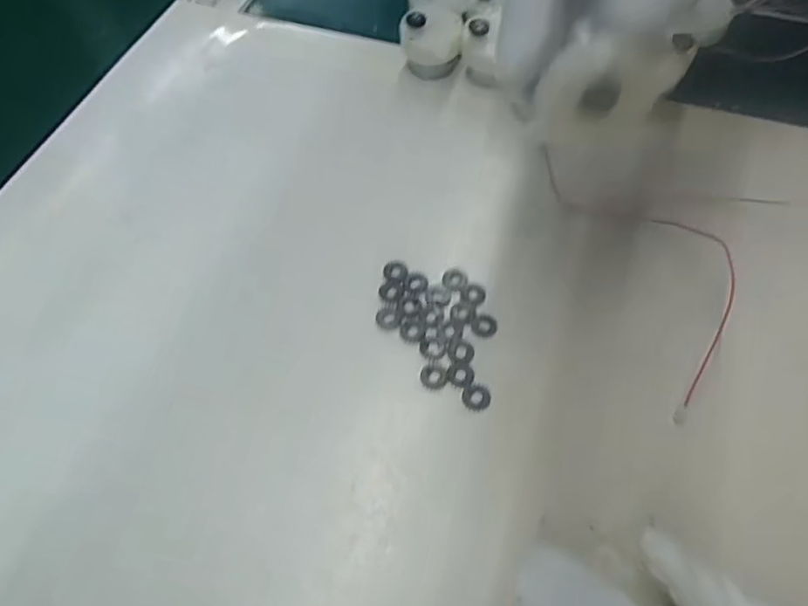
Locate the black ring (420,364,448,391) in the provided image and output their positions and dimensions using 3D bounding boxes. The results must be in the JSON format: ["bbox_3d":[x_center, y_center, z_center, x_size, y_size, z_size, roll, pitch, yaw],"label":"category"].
[{"bbox_3d":[0.012,0.028,0.228,0.010,0.004,0.011,0,58,1],"label":"black ring"}]

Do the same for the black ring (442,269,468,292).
[{"bbox_3d":[0.022,-0.011,0.251,0.011,0.004,0.011,0,58,1],"label":"black ring"}]

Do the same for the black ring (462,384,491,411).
[{"bbox_3d":[0.028,0.035,0.223,0.011,0.004,0.010,0,58,1],"label":"black ring"}]

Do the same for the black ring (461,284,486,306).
[{"bbox_3d":[0.029,-0.004,0.247,0.010,0.004,0.011,0,58,1],"label":"black ring"}]

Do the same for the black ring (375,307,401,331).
[{"bbox_3d":[-0.007,0.006,0.243,0.010,0.004,0.010,0,58,1],"label":"black ring"}]

